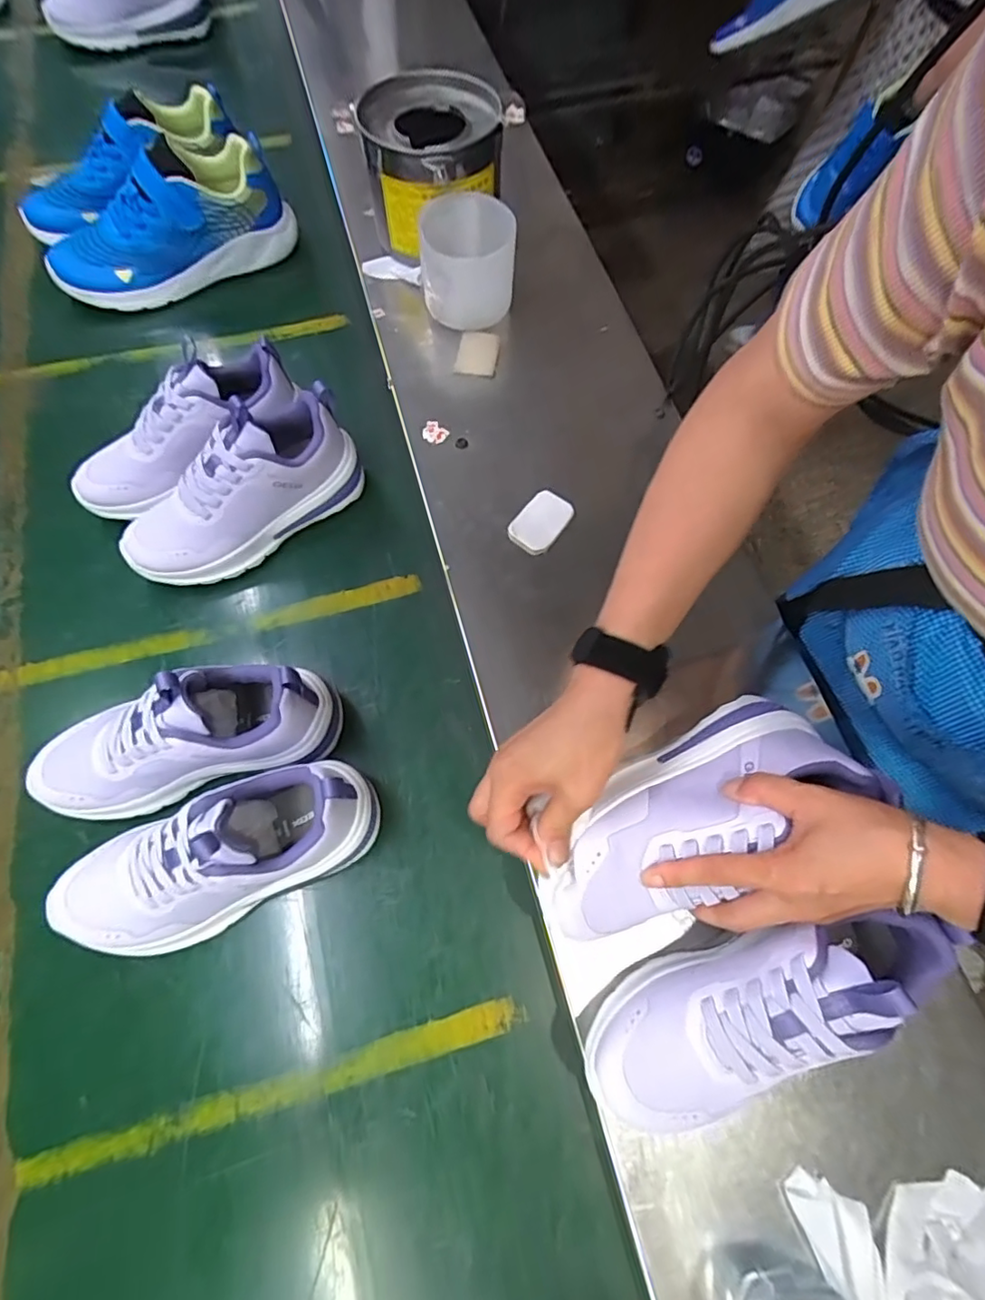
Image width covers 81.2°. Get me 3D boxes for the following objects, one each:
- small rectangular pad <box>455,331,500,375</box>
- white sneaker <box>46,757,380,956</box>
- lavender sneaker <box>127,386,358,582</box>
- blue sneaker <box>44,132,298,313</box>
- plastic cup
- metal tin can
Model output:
[{"bbox_3d":[-0.015,-0.303,0.588,0.039,0.007,0.053,8,68,2],"label":"small rectangular pad"},{"bbox_3d":[-0.186,0.143,0.383,0.217,0.101,0.077,-19,70,-9],"label":"white sneaker"},{"bbox_3d":[-0.215,-0.136,0.497,0.214,0.105,0.073,-40,74,-15],"label":"lavender sneaker"},{"bbox_3d":[-0.355,-0.470,0.627,0.259,0.109,0.097,-24,70,-11],"label":"blue sneaker"},{"bbox_3d":[-0.025,-0.388,0.578,0.091,0.085,0.102,-3,68,-3],"label":"plastic cup"},{"bbox_3d":[-0.061,-0.490,0.598,0.131,0.117,0.136,0,68,-1],"label":"metal tin can"}]

